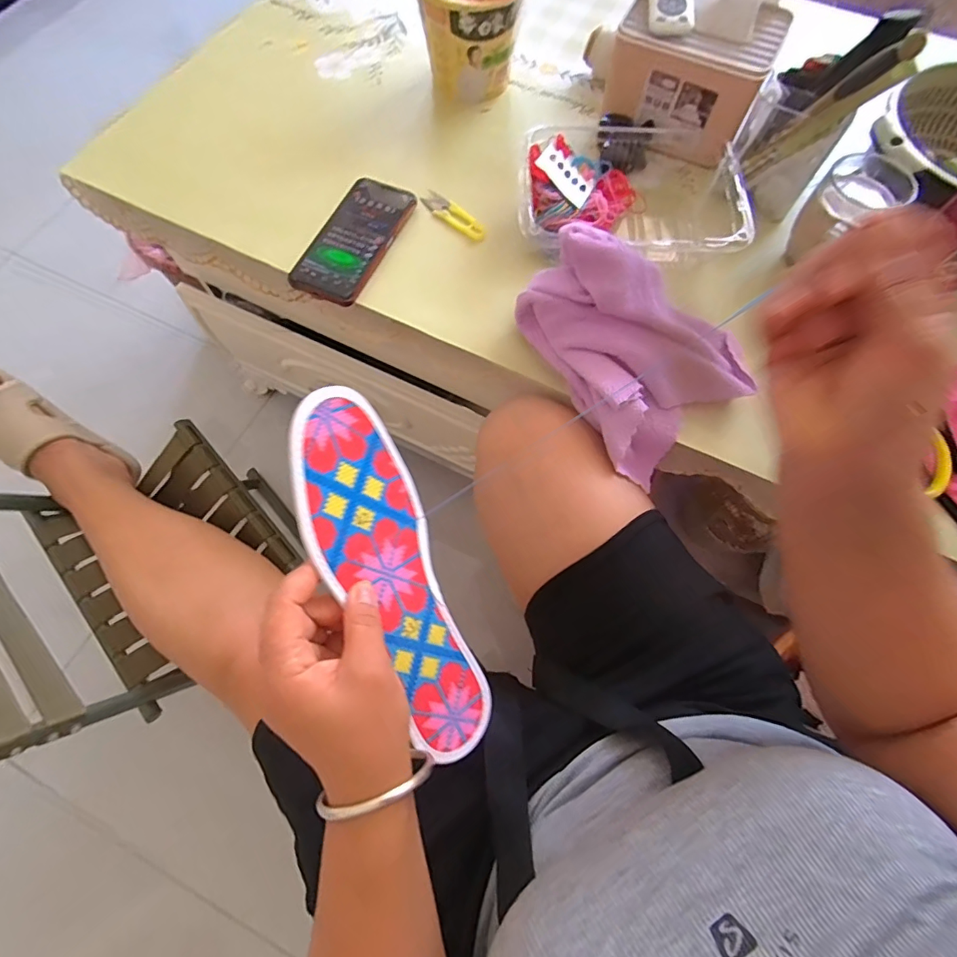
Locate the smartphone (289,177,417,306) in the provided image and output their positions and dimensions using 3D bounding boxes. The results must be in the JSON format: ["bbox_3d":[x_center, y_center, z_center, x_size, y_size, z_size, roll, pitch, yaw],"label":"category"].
[{"bbox_3d":[-0.135,-0.260,0.523,0.079,0.016,0.162,24,70,8],"label":"smartphone"}]

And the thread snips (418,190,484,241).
[{"bbox_3d":[-0.027,-0.297,0.544,0.088,0.006,0.027,39,73,13],"label":"thread snips"}]

